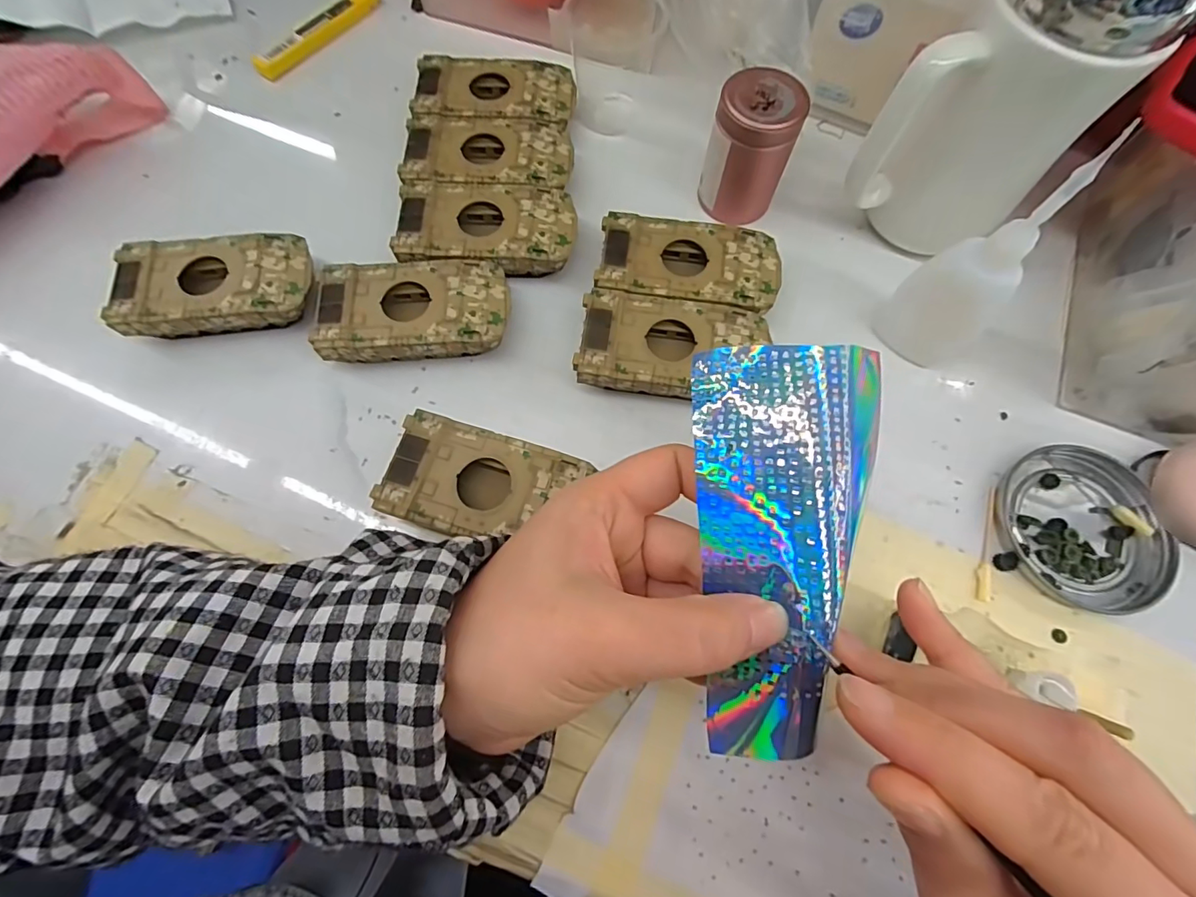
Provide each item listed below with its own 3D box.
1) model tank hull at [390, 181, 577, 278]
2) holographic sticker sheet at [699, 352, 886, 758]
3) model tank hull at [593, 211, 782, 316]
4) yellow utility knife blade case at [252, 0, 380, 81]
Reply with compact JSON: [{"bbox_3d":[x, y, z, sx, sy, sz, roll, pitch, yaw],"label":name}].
[{"bbox_3d":[-0.061,-0.122,0.288,0.094,0.023,0.052,2,71,-1],"label":"model tank hull"},{"bbox_3d":[0.059,0.030,0.164,0.063,0.026,0.124,7,82,2],"label":"holographic sticker sheet"},{"bbox_3d":[0.050,-0.098,0.283,0.095,0.024,0.050,8,71,1],"label":"model tank hull"},{"bbox_3d":[-0.190,-0.287,0.351,0.019,0.009,0.102,38,74,11],"label":"yellow utility knife blade case"}]

